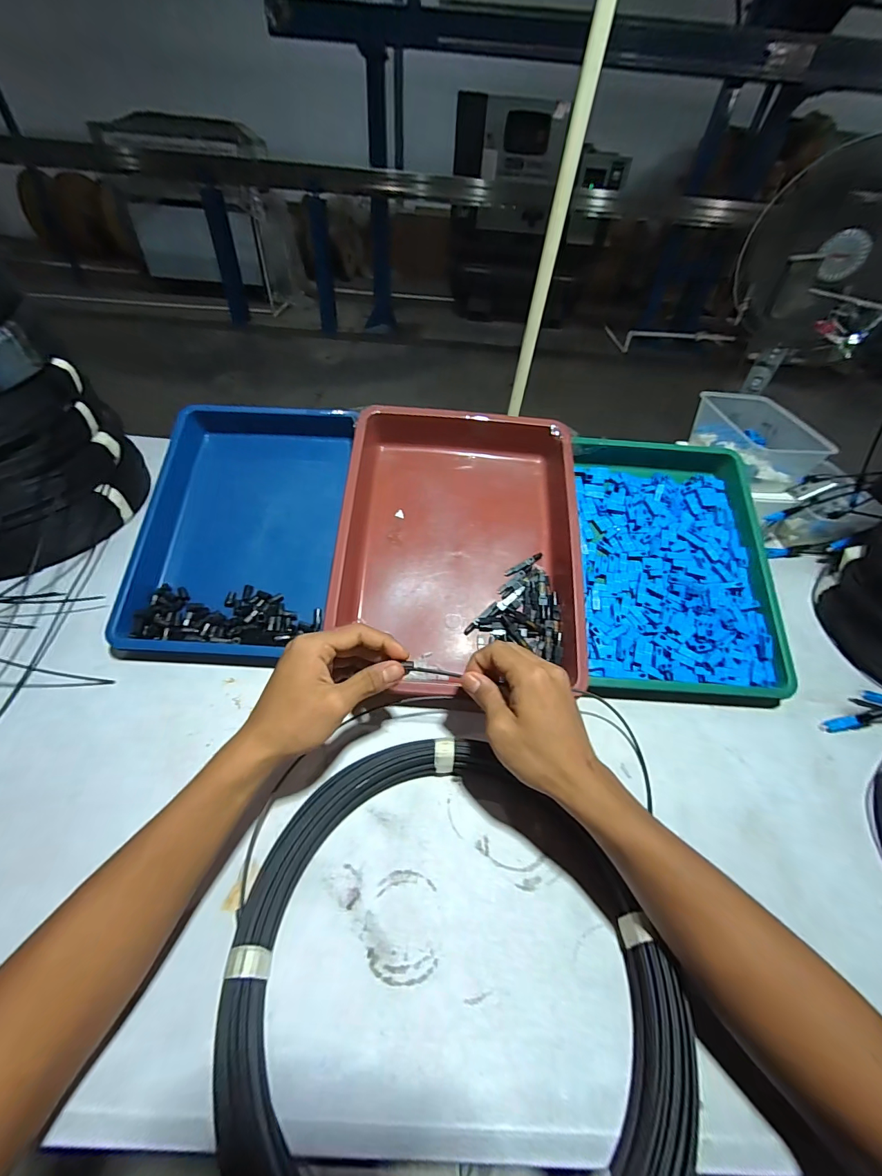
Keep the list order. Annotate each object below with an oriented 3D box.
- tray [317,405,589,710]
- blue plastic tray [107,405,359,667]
[{"bbox_3d":[0.023,-0.061,0.490,0.267,0.062,0.363,4,67,-1],"label":"tray"},{"bbox_3d":[-0.234,-0.085,0.498,0.214,0.045,0.348,8,68,-5],"label":"blue plastic tray"}]

